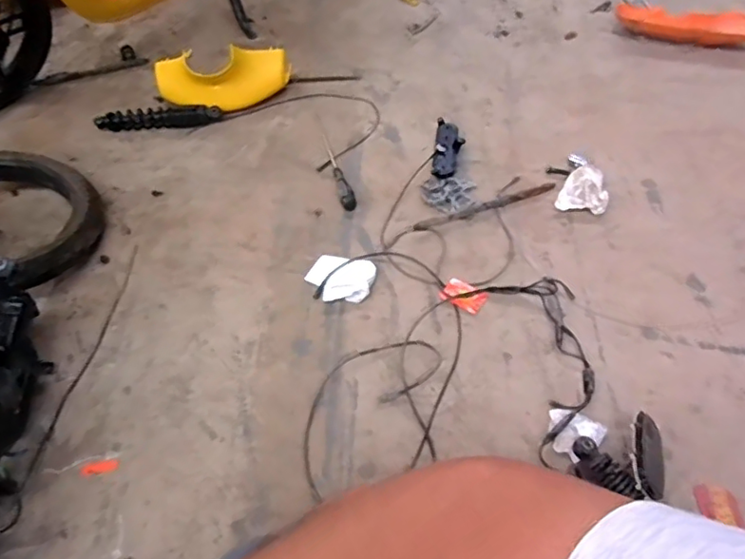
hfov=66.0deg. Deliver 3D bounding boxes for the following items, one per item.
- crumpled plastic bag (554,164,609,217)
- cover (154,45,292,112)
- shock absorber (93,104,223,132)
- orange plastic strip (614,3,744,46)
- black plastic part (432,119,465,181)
[{"bbox_3d":[0.395,-0.171,1.077,0.086,0.021,0.108,10,55,12],"label":"crumpled plastic bag"},{"bbox_3d":[-0.331,-0.441,1.275,0.293,0.119,0.082,-10,54,-3],"label":"cover"},{"bbox_3d":[-0.480,-0.360,1.285,0.285,0.039,0.055,2,54,6],"label":"shock absorber"},{"bbox_3d":[0.744,-0.588,1.342,0.346,0.044,0.110,20,58,18],"label":"orange plastic strip"},{"bbox_3d":[0.154,-0.261,1.160,0.055,0.033,0.166,4,54,7],"label":"black plastic part"}]

